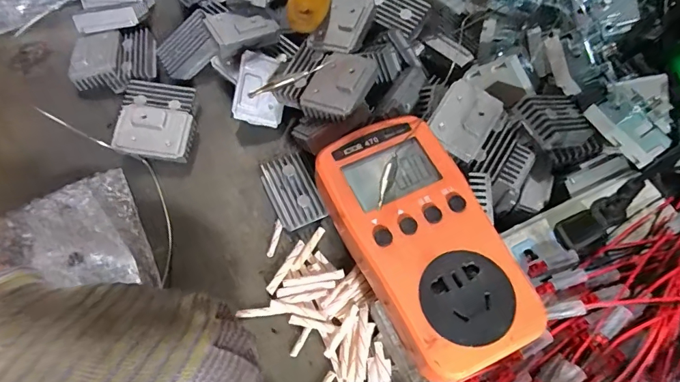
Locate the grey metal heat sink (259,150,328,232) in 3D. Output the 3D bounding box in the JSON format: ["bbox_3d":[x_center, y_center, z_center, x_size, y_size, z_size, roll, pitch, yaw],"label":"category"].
[{"bbox_3d":[-0.031,0.000,0.278,0.029,0.016,0.046,-24,68,-11],"label":"grey metal heat sink"}]

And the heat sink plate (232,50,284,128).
[{"bbox_3d":[-0.055,-0.067,0.290,0.033,0.013,0.045,1,91,-31],"label":"heat sink plate"}]

